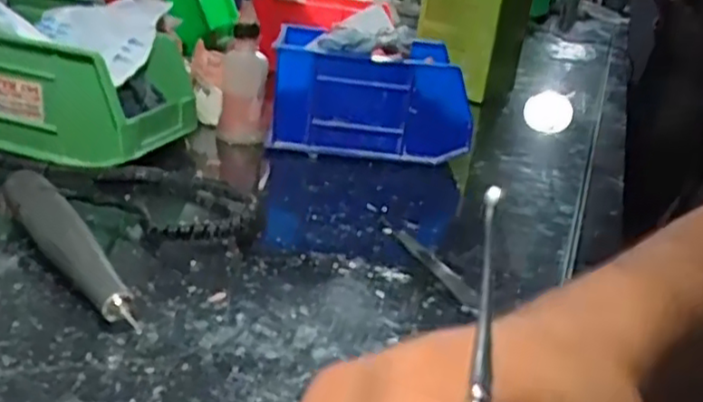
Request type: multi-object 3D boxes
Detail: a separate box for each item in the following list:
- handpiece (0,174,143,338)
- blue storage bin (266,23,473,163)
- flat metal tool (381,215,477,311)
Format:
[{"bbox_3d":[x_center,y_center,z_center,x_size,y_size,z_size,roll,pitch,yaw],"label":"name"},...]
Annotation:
[{"bbox_3d":[-0.154,0.024,0.375,0.025,0.027,0.145,-11,29,-37],"label":"handpiece"},{"bbox_3d":[0.017,-0.093,0.625,0.170,0.088,0.100,7,23,-2],"label":"blue storage bin"},{"bbox_3d":[0.048,0.035,0.439,0.017,0.006,0.120,-4,26,-26],"label":"flat metal tool"}]

